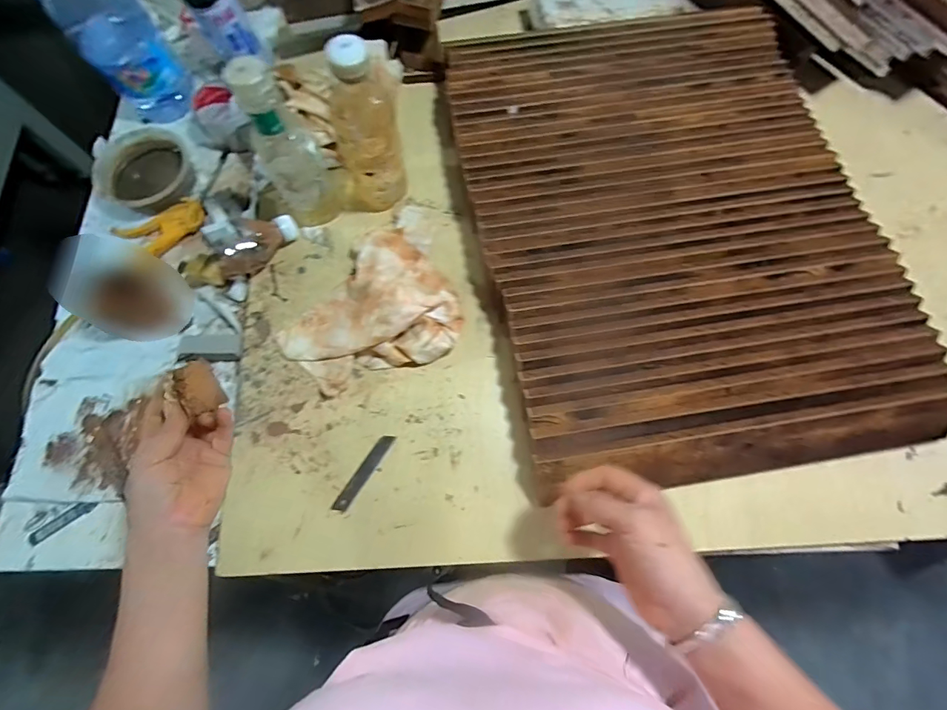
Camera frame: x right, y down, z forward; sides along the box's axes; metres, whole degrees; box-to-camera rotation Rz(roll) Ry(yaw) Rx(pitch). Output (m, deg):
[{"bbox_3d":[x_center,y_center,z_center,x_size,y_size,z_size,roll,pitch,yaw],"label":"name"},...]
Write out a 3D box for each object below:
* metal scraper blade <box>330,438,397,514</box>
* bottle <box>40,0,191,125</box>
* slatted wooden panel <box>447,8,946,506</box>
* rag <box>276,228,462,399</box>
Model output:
[{"bbox_3d":[-0.122,0.132,0.483,0.017,0.004,0.096,33,76,6],"label":"metal scraper blade"},{"bbox_3d":[-0.460,-0.408,0.538,0.106,0.220,0.090,-33,76,-10],"label":"bottle"},{"bbox_3d":[0.240,-0.172,0.523,0.456,0.033,0.604,-11,77,-3],"label":"slatted wooden panel"},{"bbox_3d":[-0.113,-0.041,0.505,0.204,0.057,0.159,-43,77,-11],"label":"rag"}]

